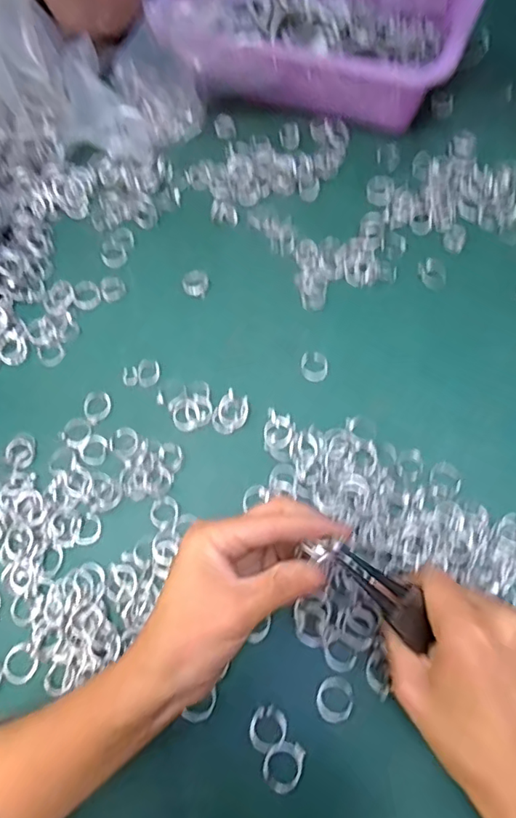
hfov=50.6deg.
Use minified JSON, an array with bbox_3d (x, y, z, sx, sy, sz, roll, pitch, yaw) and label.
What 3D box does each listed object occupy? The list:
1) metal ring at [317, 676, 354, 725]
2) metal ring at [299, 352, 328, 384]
[{"bbox_3d":[0.047,0.175,0.328,0.021,0.004,0.025,20,66,13],"label":"metal ring"},{"bbox_3d":[0.045,-0.035,0.438,0.022,0.004,0.026,-6,63,0],"label":"metal ring"}]

